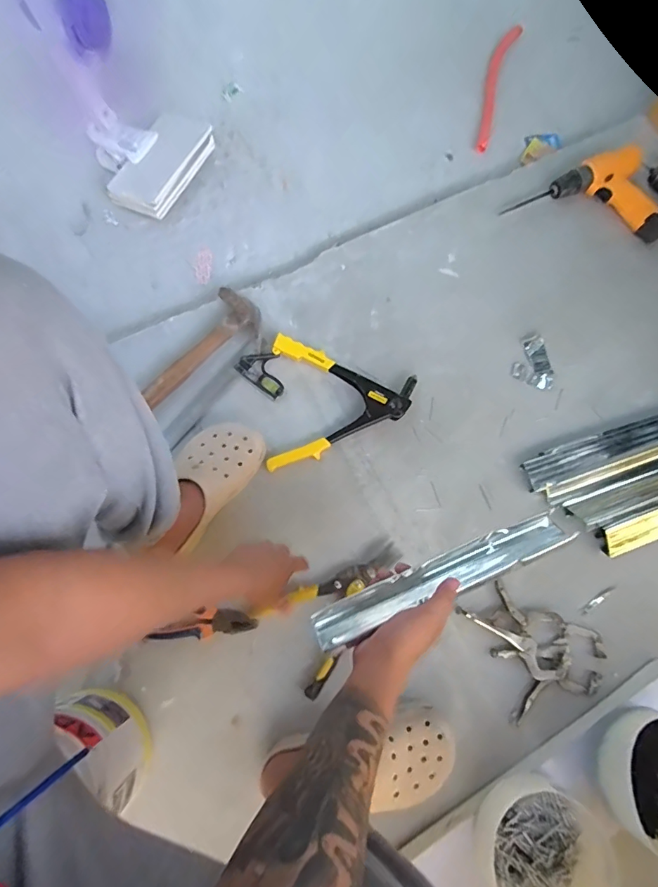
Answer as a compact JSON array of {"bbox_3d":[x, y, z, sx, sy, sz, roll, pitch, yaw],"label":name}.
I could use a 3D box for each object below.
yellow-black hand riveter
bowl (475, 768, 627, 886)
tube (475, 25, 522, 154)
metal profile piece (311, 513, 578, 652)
[{"bbox_3d":[0.020,-0.060,0.776,0.235,0.031,0.216,5,75,-1],"label":"yellow-black hand riveter"},{"bbox_3d":[0.266,0.509,0.576,0.149,0.085,0.151,0,75,-2],"label":"bowl"},{"bbox_3d":[0.370,-0.805,1.047,0.049,0.026,0.375,18,75,3],"label":"tube"},{"bbox_3d":[0.131,0.152,0.521,0.306,0.025,0.053,-20,35,-11],"label":"metal profile piece"}]

